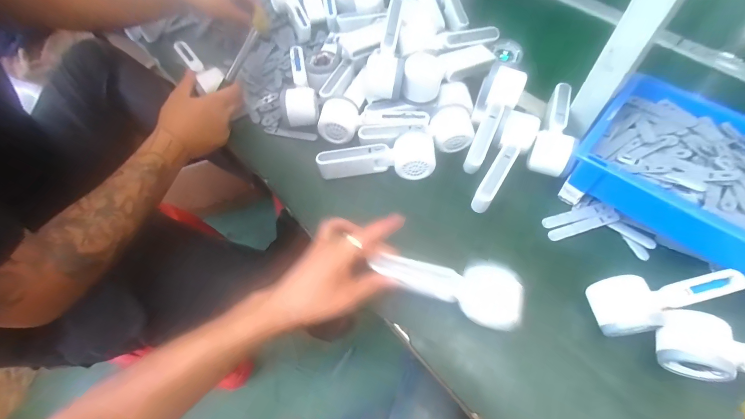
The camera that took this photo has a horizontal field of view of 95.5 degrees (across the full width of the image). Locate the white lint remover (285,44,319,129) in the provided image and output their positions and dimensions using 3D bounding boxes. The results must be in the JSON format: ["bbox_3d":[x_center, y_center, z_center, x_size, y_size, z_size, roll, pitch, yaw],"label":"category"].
[{"bbox_3d":[-0.117,-0.212,0.569,0.049,0.045,0.159,-5,59,-1],"label":"white lint remover"}]

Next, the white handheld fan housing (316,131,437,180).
[{"bbox_3d":[0.007,-0.073,0.490,0.167,0.041,0.065,-2,59,1],"label":"white handheld fan housing"}]

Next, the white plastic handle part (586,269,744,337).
[{"bbox_3d":[0.330,0.096,0.383,0.167,0.044,0.058,-11,59,-5],"label":"white plastic handle part"}]

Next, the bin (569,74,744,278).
[{"bbox_3d":[0.436,-0.030,0.435,0.306,0.085,0.231,34,65,20],"label":"bin"}]

